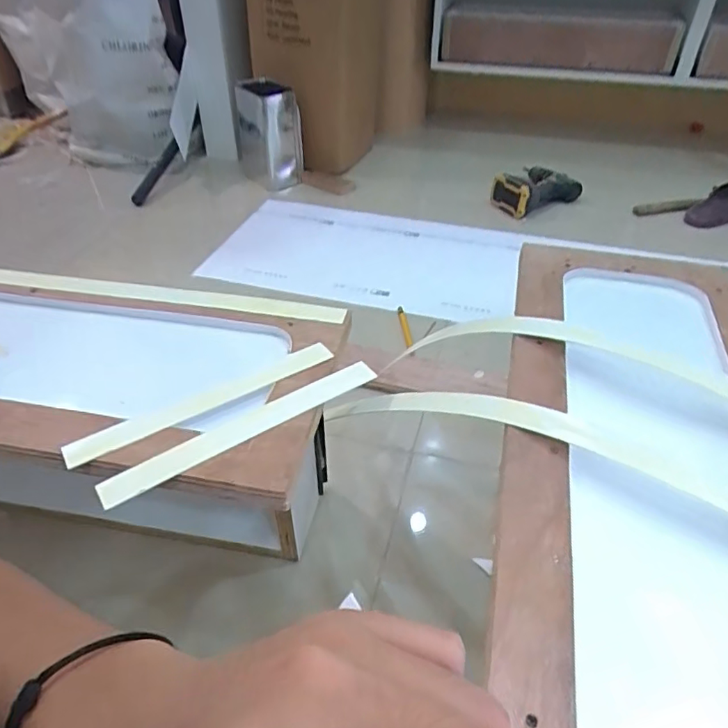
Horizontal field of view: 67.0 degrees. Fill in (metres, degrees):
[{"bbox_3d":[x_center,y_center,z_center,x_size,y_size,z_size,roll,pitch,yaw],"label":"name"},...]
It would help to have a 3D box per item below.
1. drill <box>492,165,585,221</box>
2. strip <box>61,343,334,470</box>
[{"bbox_3d":[0.417,-0.428,1.350,0.156,0.089,0.220,32,50,33],"label":"drill"},{"bbox_3d":[-0.136,0.030,0.483,0.238,0.007,0.026,-25,48,-26],"label":"strip"}]

